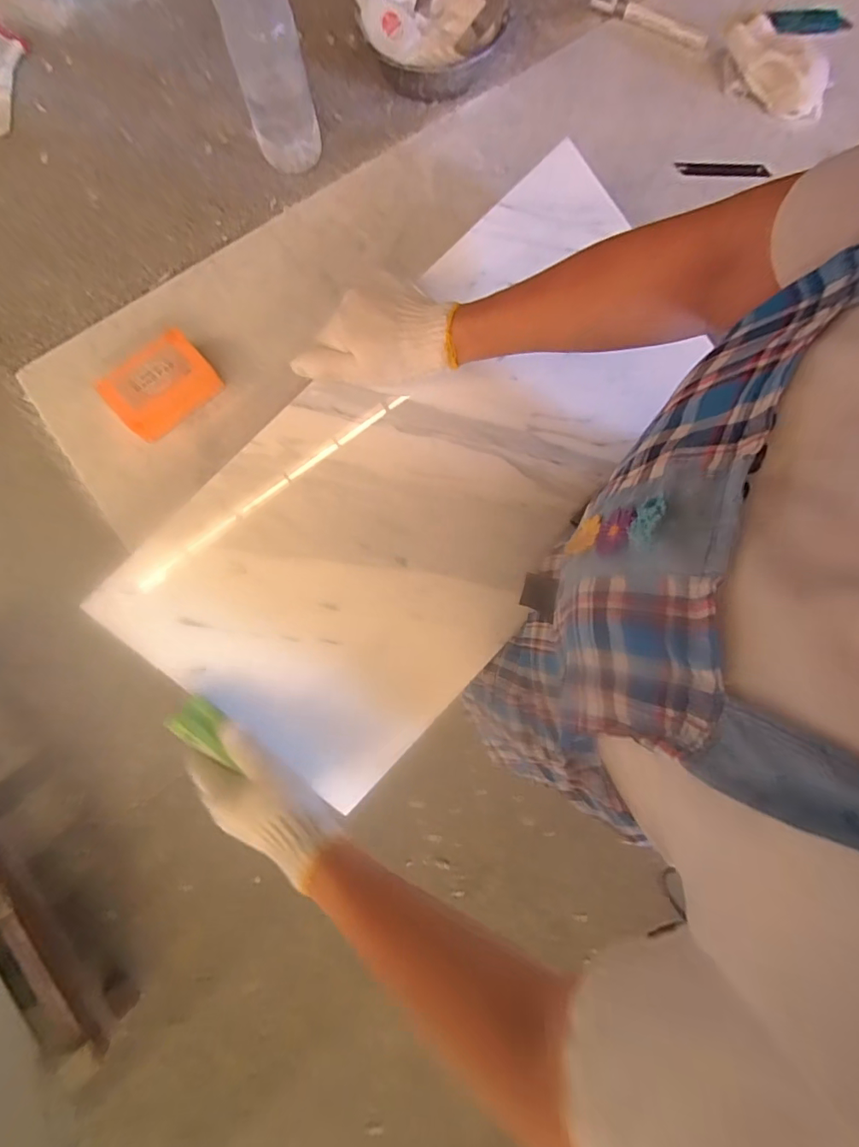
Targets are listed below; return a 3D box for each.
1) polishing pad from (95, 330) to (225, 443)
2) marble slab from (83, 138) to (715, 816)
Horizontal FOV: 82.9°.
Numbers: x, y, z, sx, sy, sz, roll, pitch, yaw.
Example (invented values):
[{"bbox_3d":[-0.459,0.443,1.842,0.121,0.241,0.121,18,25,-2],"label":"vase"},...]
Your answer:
[{"bbox_3d":[-0.249,-0.175,0.452,0.063,0.024,0.093,44,83,8],"label":"polishing pad"},{"bbox_3d":[0.010,-0.089,0.457,0.300,0.014,0.579,43,85,-14],"label":"marble slab"}]

